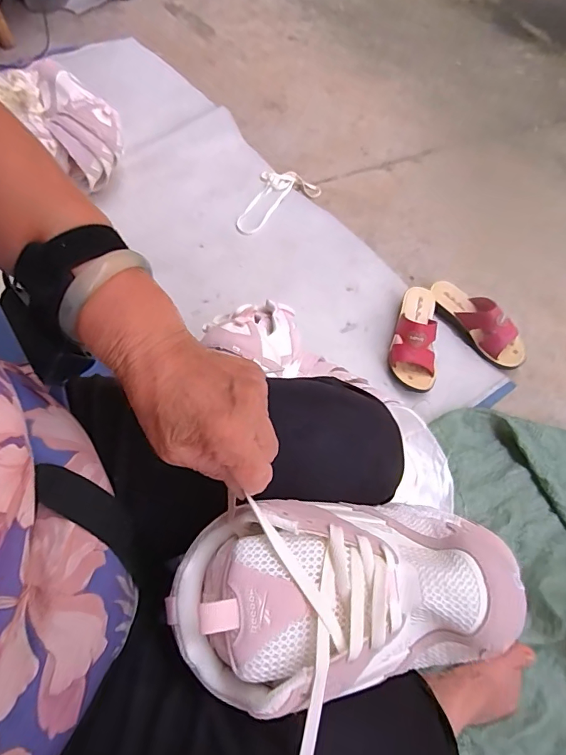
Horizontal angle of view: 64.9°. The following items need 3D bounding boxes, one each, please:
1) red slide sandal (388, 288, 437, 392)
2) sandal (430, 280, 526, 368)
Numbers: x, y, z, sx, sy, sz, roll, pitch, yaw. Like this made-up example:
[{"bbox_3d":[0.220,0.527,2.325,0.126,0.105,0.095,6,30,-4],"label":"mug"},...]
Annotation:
[{"bbox_3d":[0.254,-0.088,0.858,0.085,0.071,0.227,7,63,5],"label":"red slide sandal"},{"bbox_3d":[0.391,-0.114,0.891,0.080,0.079,0.225,-32,67,-14],"label":"sandal"}]

